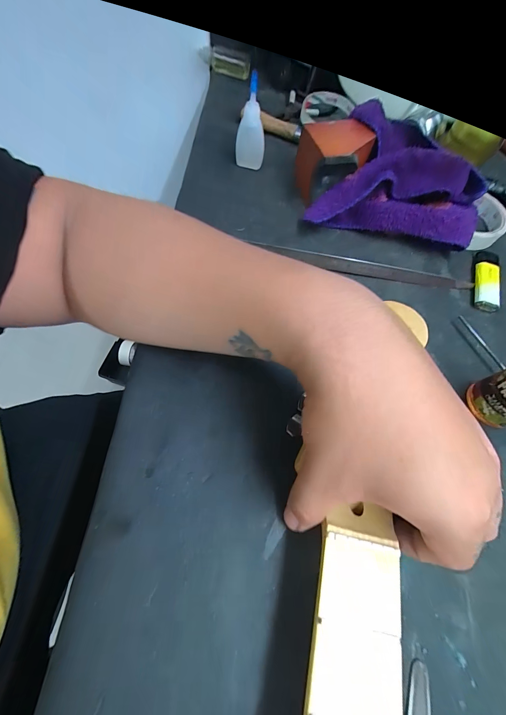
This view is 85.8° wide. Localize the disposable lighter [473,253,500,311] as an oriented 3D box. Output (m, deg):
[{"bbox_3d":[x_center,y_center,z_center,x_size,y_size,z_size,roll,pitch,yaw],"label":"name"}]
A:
[{"bbox_3d":[0.247,-0.082,0.288,0.024,0.011,0.076,21,65,7],"label":"disposable lighter"}]

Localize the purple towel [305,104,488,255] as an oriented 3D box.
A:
[{"bbox_3d":[0.162,-0.185,0.290,0.164,0.022,0.136,25,94,7],"label":"purple towel"}]

